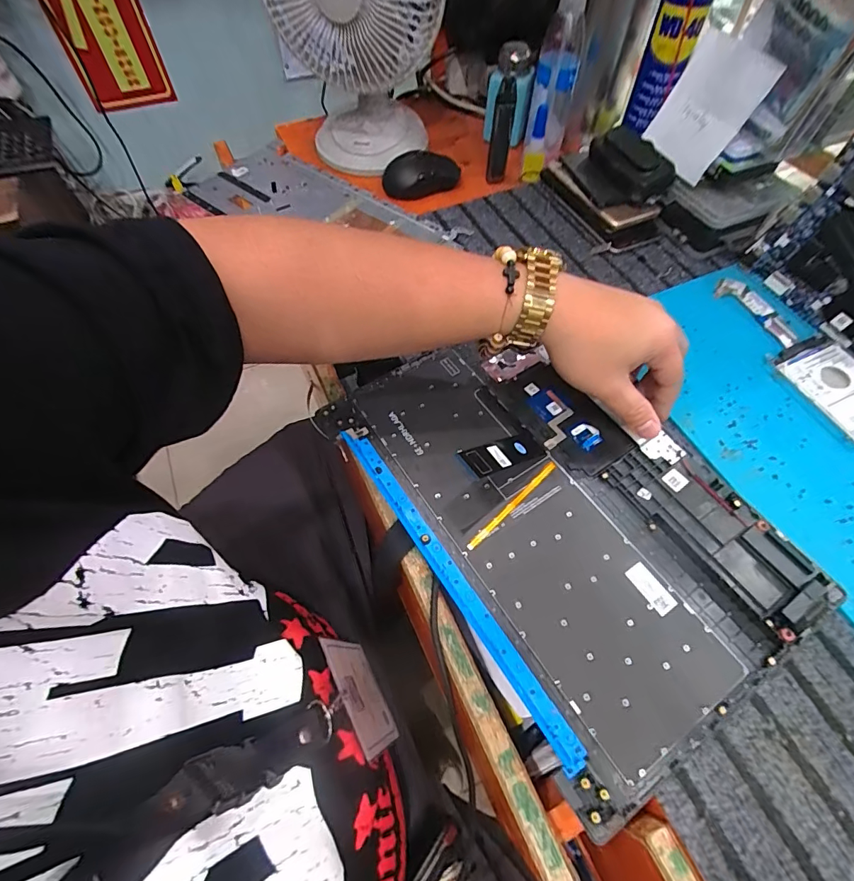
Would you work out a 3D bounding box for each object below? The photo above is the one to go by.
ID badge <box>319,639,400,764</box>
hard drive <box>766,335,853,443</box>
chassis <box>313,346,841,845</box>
[{"bbox_3d":[-0.055,0.222,0.399,0.007,0.125,0.091,-27,63,-6],"label":"ID badge"},{"bbox_3d":[0.380,-0.049,0.412,0.073,0.009,0.111,-21,63,-12],"label":"hard drive"},{"bbox_3d":[0.101,0.040,0.361,0.234,0.019,0.344,-31,65,-16],"label":"chassis"}]

